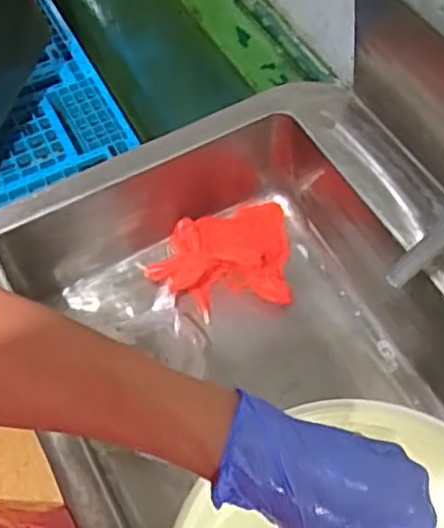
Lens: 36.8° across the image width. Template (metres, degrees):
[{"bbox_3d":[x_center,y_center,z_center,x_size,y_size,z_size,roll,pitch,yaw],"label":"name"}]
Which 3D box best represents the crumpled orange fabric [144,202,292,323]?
[{"bbox_3d":[0.001,-0.008,0.944,0.209,0.059,0.158,-12,59,-7],"label":"crumpled orange fabric"}]

